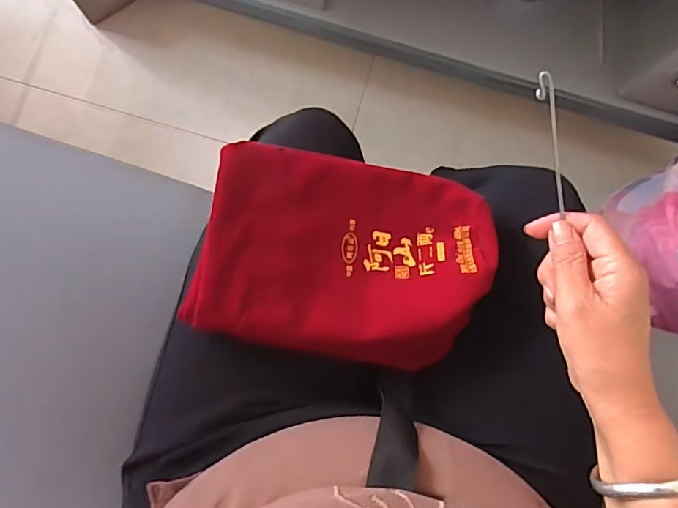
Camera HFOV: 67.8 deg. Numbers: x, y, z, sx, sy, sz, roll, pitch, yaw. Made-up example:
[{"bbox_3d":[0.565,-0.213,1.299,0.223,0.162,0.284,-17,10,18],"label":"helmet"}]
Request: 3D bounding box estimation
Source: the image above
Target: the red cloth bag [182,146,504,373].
[{"bbox_3d":[0.009,-0.001,0.395,0.215,0.051,0.156,11,82,-2],"label":"red cloth bag"}]

